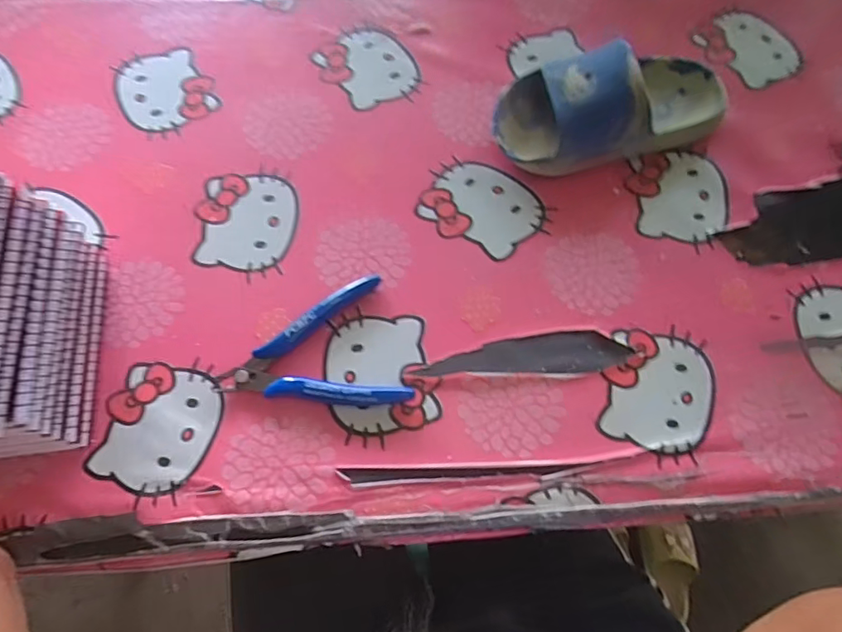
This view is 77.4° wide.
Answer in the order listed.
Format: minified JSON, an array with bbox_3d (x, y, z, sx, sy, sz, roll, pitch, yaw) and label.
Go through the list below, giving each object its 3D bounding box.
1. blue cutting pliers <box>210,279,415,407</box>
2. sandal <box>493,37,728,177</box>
[{"bbox_3d":[-0.073,0.030,0.340,0.116,0.014,0.085,-19,72,-7],"label":"blue cutting pliers"},{"bbox_3d":[0.142,-0.160,0.384,0.175,0.060,0.085,-16,71,-6],"label":"sandal"}]

